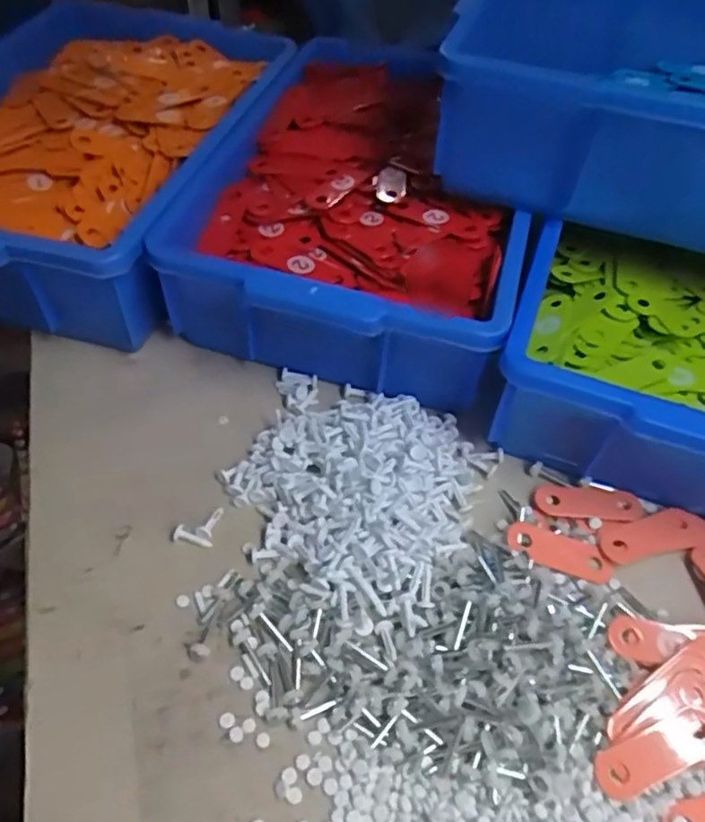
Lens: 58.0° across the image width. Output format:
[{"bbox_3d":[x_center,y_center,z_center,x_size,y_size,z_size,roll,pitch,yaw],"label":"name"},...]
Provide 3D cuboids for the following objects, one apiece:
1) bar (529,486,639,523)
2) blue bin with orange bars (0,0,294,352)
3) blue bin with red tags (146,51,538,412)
[{"bbox_3d":[0.153,0.060,0.414,0.068,0.004,0.024,5,53,2],"label":"bar"},{"bbox_3d":[-0.214,-0.215,0.525,0.236,0.098,0.345,12,53,8],"label":"blue bin with orange bars"},{"bbox_3d":[0.018,-0.177,0.531,0.240,0.091,0.359,11,53,7],"label":"blue bin with red tags"}]

